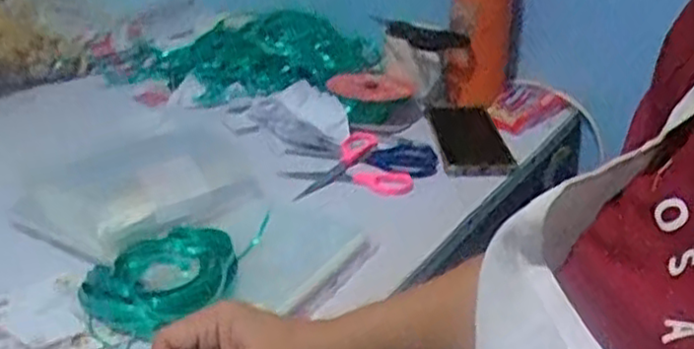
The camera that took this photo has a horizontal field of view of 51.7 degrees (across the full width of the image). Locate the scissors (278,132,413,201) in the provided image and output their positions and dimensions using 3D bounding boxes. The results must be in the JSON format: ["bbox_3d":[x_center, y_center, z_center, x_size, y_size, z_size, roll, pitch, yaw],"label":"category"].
[{"bbox_3d":[-0.005,-0.004,0.765,0.123,0.016,0.109,-14,33,-23],"label":"scissors"}]

